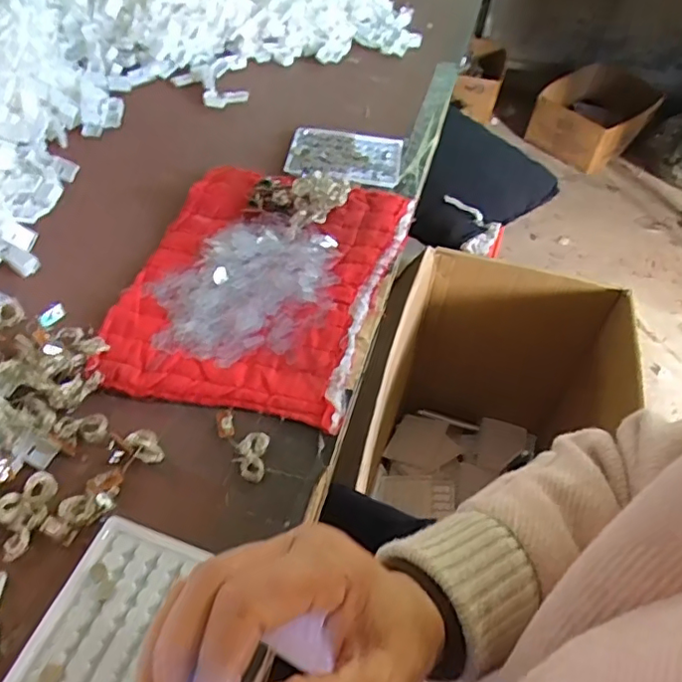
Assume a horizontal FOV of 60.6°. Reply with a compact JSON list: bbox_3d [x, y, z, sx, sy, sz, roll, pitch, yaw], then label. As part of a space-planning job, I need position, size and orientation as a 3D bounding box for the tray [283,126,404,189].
[{"bbox_3d":[0.005,-0.223,0.690,0.130,0.007,0.098,8,50,2],"label":"tray"}]

